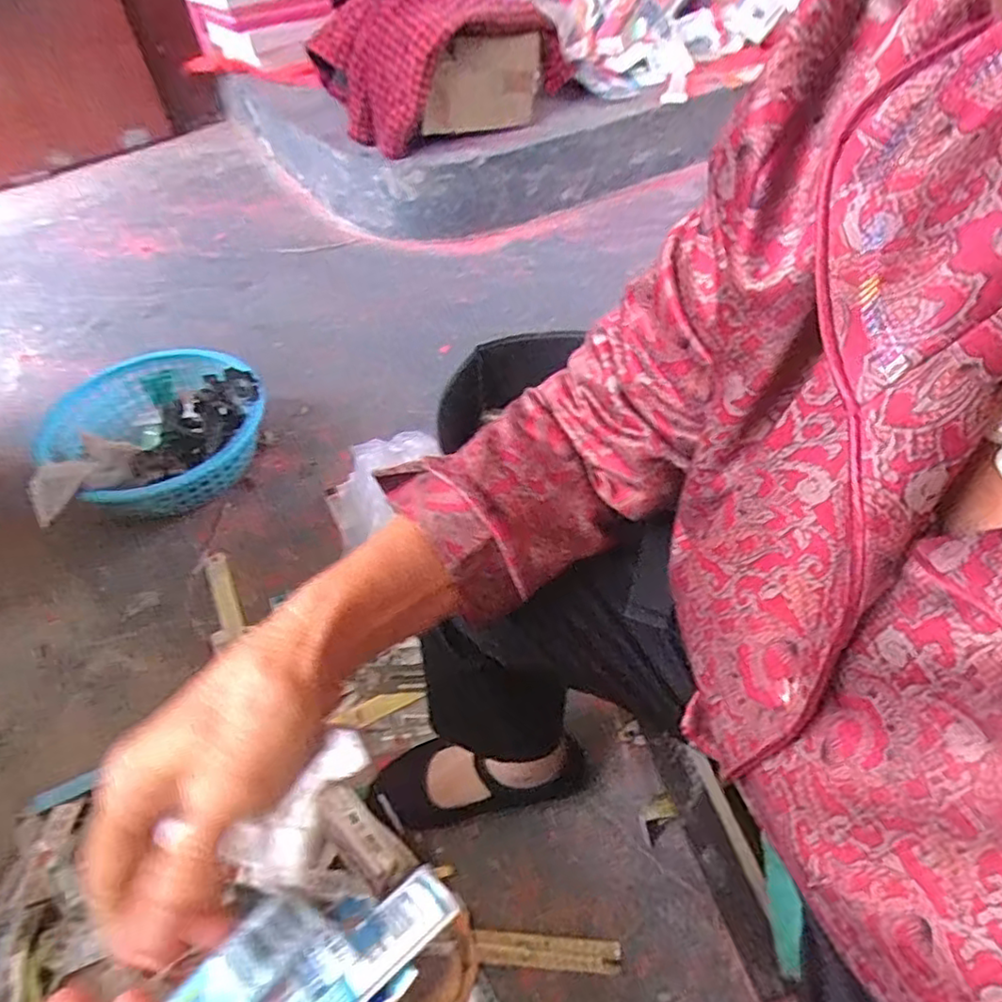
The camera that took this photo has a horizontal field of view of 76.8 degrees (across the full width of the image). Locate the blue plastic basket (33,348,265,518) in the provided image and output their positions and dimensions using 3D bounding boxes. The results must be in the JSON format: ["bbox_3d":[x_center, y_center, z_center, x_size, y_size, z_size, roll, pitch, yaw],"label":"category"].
[{"bbox_3d":[-0.504,-0.105,0.949,0.274,0.128,0.268,-1,50,2],"label":"blue plastic basket"}]

